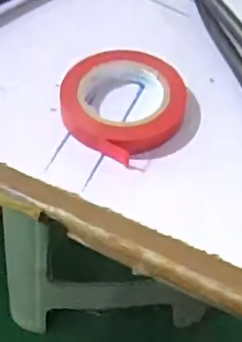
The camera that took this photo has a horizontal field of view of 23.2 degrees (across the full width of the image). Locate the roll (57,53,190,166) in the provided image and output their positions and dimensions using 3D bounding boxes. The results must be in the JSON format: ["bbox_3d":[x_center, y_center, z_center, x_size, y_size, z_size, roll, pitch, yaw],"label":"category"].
[{"bbox_3d":[0.001,-0.034,0.285,0.056,0.013,0.060,1,53,-1],"label":"roll"}]

